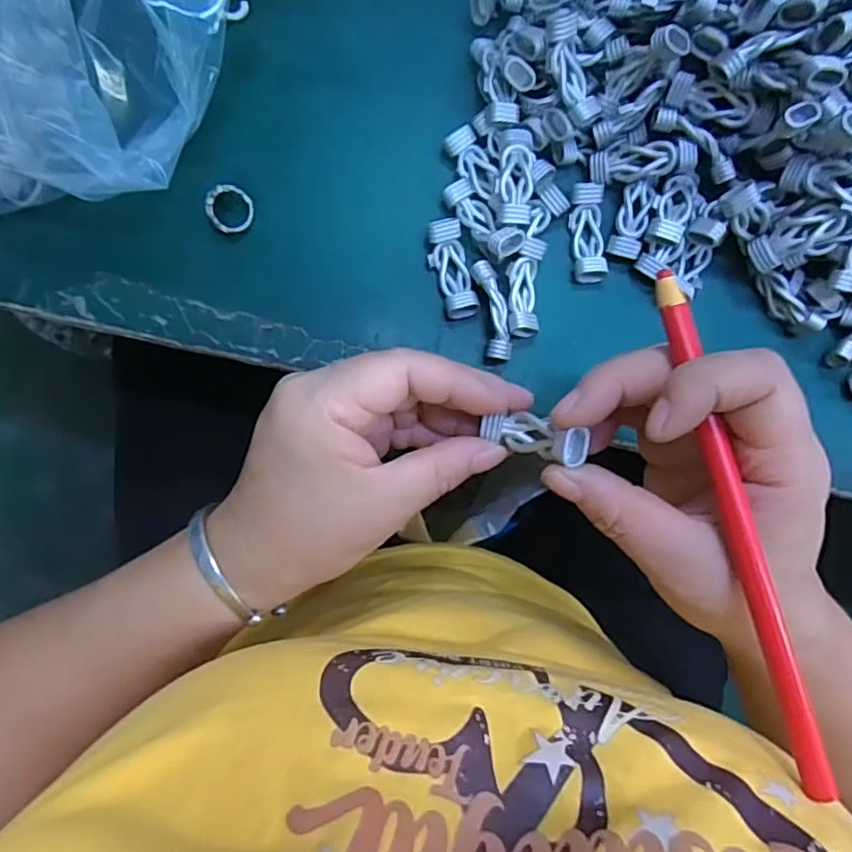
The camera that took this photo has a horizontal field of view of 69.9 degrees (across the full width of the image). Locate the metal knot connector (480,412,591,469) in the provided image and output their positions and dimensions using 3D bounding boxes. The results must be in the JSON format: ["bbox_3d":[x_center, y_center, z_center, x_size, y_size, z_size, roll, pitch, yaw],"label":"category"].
[{"bbox_3d":[0.041,0.004,0.225,0.014,0.039,0.014,-9,106,-33],"label":"metal knot connector"}]

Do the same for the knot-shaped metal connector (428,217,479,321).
[{"bbox_3d":[0.012,-0.072,0.282,0.016,0.008,0.045,-14,90,-2],"label":"knot-shaped metal connector"}]

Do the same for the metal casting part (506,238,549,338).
[{"bbox_3d":[0.045,-0.064,0.284,0.017,0.011,0.044,5,89,-1],"label":"metal casting part"}]

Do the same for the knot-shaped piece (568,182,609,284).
[{"bbox_3d":[0.076,-0.090,0.286,0.015,0.007,0.045,-3,89,-1],"label":"knot-shaped piece"}]

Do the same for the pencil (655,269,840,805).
[{"bbox_3d":[0.100,0.031,0.193,0.008,0.005,0.167,-14,85,-2],"label":"pencil"}]

